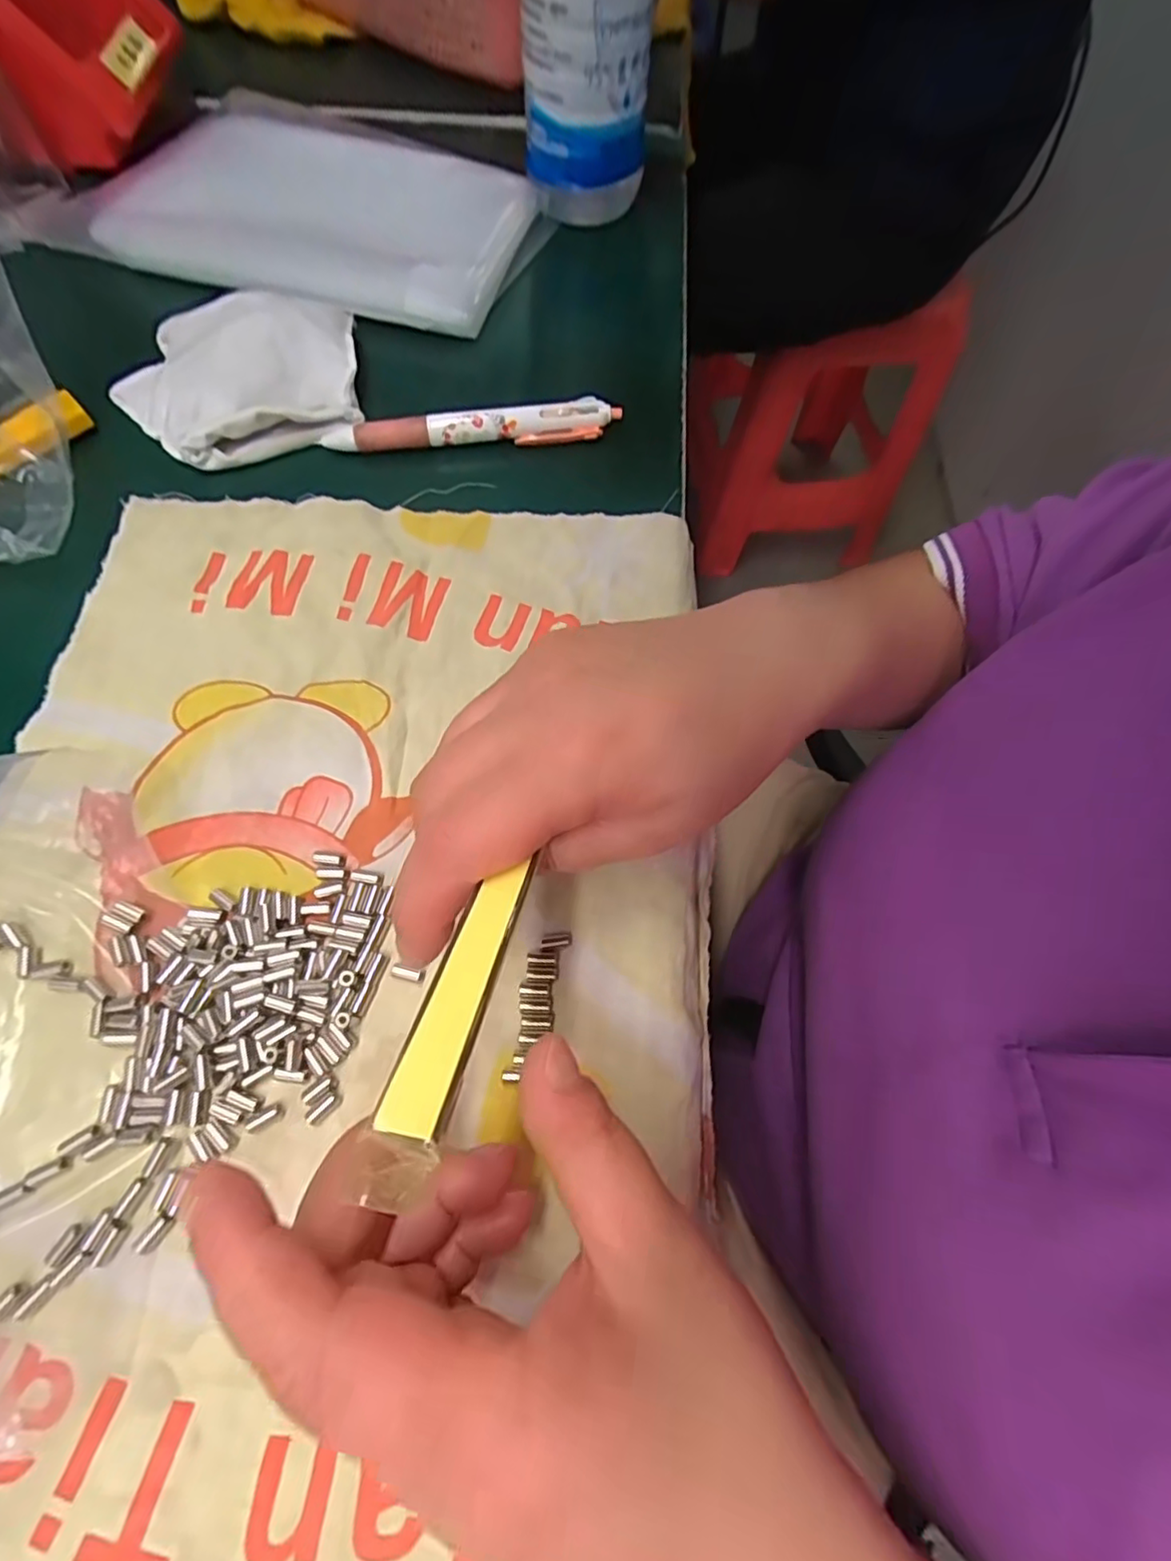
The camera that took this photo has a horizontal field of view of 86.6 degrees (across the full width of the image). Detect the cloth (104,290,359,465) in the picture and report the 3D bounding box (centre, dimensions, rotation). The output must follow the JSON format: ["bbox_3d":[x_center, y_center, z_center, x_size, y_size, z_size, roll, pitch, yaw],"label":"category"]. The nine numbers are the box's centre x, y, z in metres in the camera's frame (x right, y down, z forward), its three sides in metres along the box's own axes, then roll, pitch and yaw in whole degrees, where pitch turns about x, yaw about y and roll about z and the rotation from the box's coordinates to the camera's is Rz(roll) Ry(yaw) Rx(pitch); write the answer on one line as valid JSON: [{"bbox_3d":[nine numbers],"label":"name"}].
[{"bbox_3d":[-0.171,-0.198,0.302,0.113,0.025,0.089,-7,68,-6],"label":"cloth"}]

